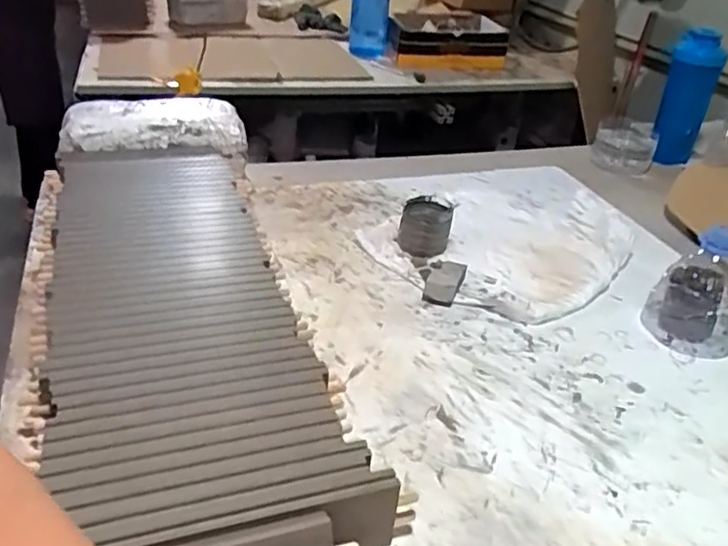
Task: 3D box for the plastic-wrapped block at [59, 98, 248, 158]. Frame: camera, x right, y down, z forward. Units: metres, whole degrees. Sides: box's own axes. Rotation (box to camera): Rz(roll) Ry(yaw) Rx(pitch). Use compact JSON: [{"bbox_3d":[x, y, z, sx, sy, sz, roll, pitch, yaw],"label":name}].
[{"bbox_3d":[-0.317,-0.224,0.986,0.259,0.044,0.140,-7,34,-19],"label":"plastic-wrapped block"}]

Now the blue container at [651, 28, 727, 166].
[{"bbox_3d":[0.570,-0.311,1.159,0.090,0.247,0.082,27,39,27],"label":"blue container"}]

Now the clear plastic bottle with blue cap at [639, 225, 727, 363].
[{"bbox_3d":[0.353,0.012,0.672,0.082,0.117,0.092,-2,33,-12],"label":"clear plastic bottle with blue cap"}]

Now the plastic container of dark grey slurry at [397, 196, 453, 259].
[{"bbox_3d":[0.078,-0.062,0.837,0.062,0.058,0.072,6,32,1],"label":"plastic container of dark grey slurry"}]

